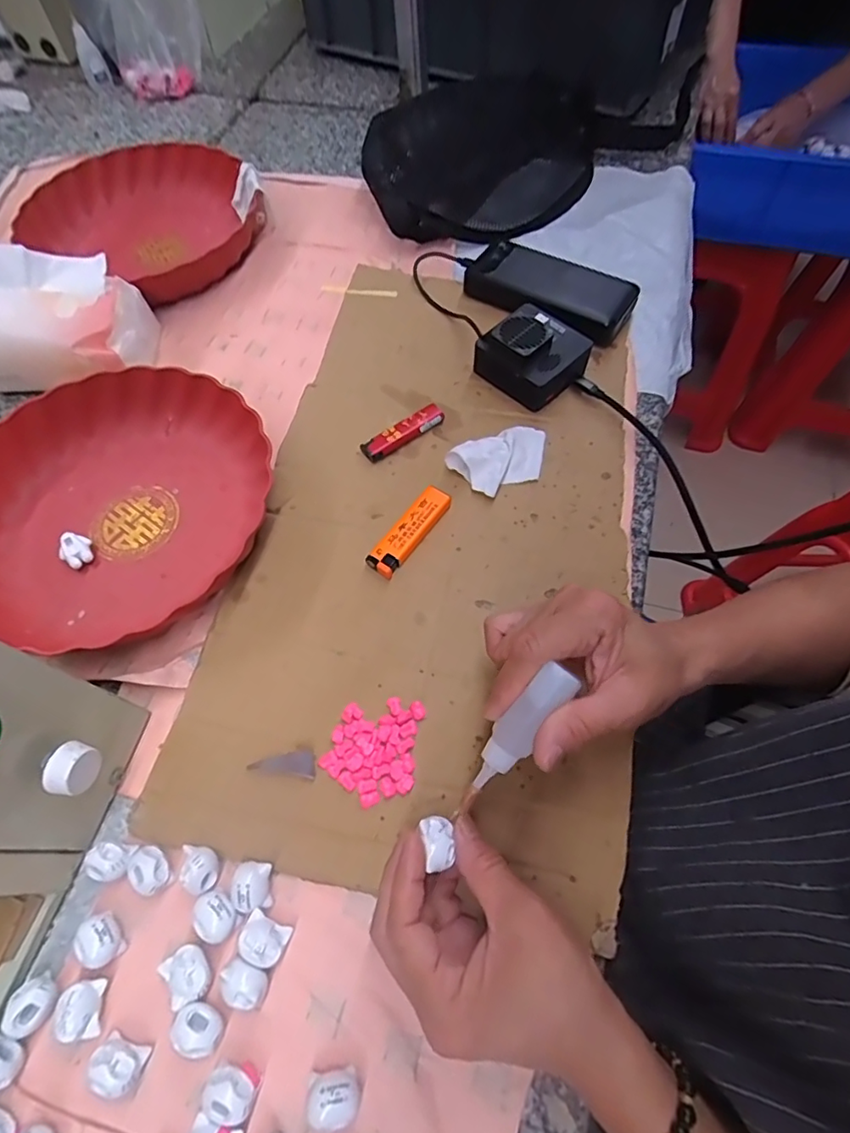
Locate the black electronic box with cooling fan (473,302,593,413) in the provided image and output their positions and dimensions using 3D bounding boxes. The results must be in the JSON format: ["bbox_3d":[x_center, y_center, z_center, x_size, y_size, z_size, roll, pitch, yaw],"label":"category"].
[{"bbox_3d":[0.094,-0.185,0.470,0.079,0.046,0.074,38,70,20],"label":"black electronic box with cooling fan"}]

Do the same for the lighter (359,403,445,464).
[{"bbox_3d":[-0.018,-0.111,0.457,0.075,0.011,0.019,-33,65,-13],"label":"lighter"}]

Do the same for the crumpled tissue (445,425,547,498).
[{"bbox_3d":[0.064,-0.086,0.437,0.083,0.021,0.046,-29,64,-12],"label":"crumpled tissue"}]

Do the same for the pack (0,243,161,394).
[{"bbox_3d":[-0.335,-0.213,0.482,0.171,0.096,0.094,4,63,5],"label":"pack"}]

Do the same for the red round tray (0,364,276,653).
[{"bbox_3d":[-0.240,-0.050,0.420,0.221,0.044,0.226,-1,62,3],"label":"red round tray"}]

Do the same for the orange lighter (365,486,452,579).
[{"bbox_3d":[-0.010,-0.026,0.412,0.024,0.012,0.079,33,69,19],"label":"orange lighter"}]

